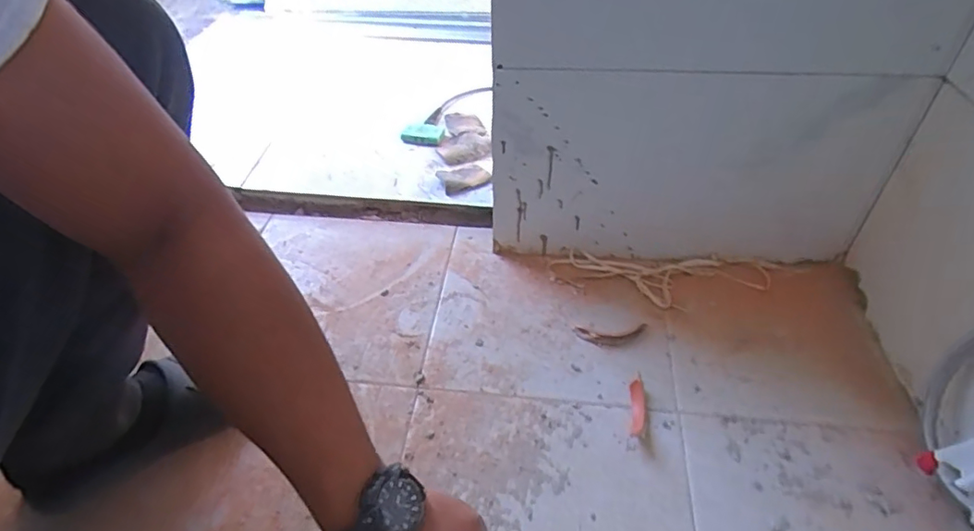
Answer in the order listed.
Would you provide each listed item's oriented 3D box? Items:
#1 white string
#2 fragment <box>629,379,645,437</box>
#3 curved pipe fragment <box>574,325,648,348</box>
[{"bbox_3d":[0.232,0.017,0.772,0.288,0.010,0.096,7,45,9],"label":"white string"},{"bbox_3d":[0.164,0.156,0.614,0.015,0.010,0.068,6,45,7],"label":"fragment"},{"bbox_3d":[0.157,0.088,0.703,0.090,0.005,0.031,-2,44,-1],"label":"curved pipe fragment"}]

